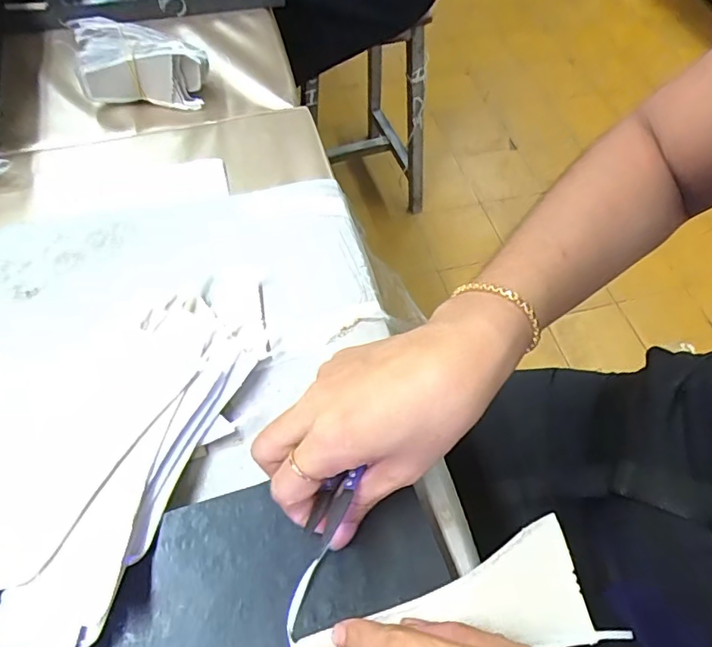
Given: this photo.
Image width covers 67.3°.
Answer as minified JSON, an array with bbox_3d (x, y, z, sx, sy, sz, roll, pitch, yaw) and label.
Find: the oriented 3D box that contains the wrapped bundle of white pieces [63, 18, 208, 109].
[{"bbox_3d":[-0.202,-0.242,0.503,0.117,0.058,0.052,-4,58,-5],"label":"wrapped bundle of white pieces"}]

